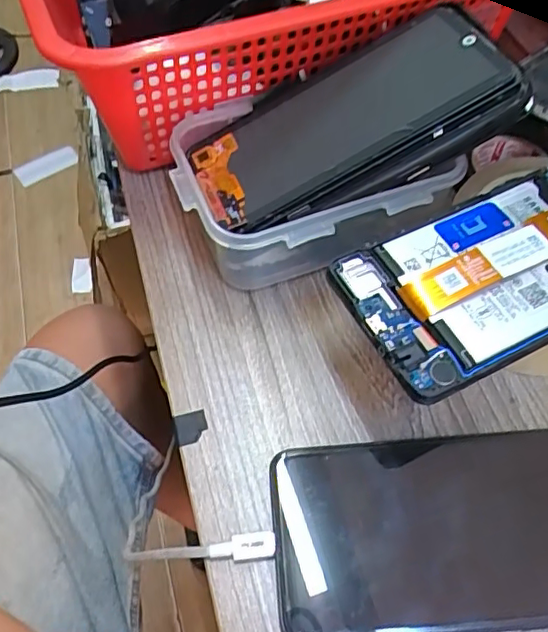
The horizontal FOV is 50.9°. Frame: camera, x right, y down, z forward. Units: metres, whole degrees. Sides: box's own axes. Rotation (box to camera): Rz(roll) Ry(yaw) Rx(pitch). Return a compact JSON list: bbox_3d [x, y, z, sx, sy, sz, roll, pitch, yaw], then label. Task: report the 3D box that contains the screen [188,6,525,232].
[{"bbox_3d":[0.033,-0.097,0.280,0.152,0.008,0.070,-25,59,8],"label":"screen"}]

